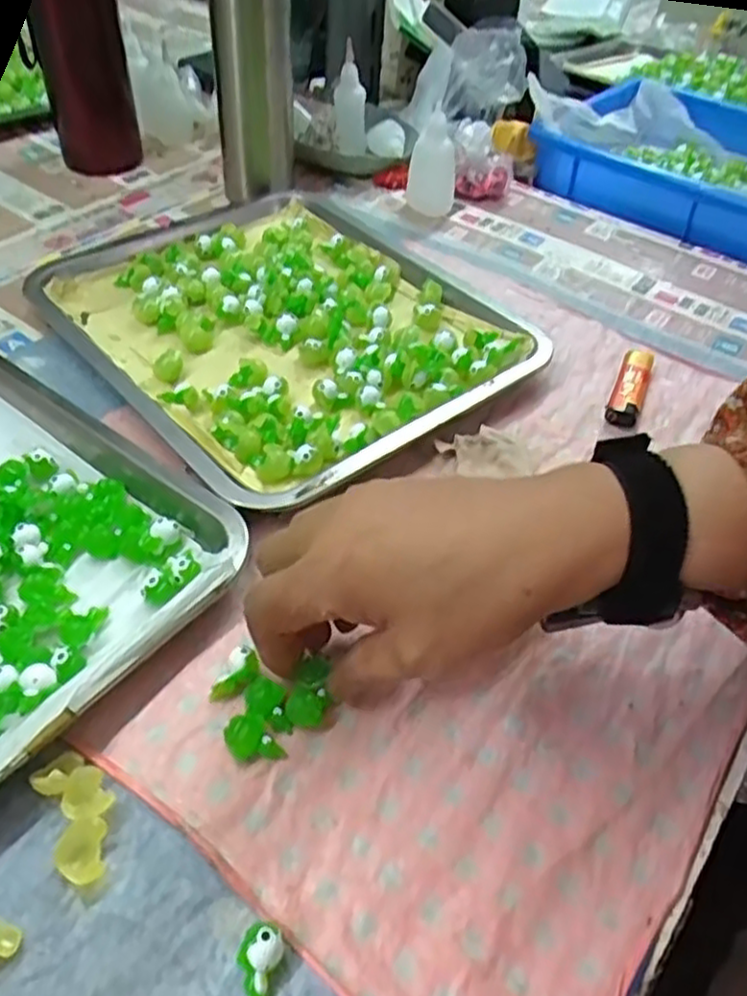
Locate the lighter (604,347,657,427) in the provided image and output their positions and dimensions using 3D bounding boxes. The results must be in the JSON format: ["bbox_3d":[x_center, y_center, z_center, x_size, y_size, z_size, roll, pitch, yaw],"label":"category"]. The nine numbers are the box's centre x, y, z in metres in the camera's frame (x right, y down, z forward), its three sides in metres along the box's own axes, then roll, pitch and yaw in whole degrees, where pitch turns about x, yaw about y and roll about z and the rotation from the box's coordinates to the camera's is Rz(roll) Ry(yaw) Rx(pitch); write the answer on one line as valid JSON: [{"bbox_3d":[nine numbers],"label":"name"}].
[{"bbox_3d":[0.168,-0.073,0.487,0.020,0.015,0.077,21,50,13],"label":"lighter"}]

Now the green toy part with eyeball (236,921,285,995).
[{"bbox_3d":[-0.041,0.164,0.261,0.014,0.015,0.025,15,49,8],"label":"green toy part with eyeball"}]

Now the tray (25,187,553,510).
[{"bbox_3d":[-0.074,-0.140,0.525,0.255,0.022,0.336,-29,57,-27],"label":"tray"}]

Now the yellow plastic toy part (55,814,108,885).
[{"bbox_3d":[-0.111,0.135,0.285,0.017,0.010,0.023,-3,49,-9],"label":"yellow plastic toy part"}]

